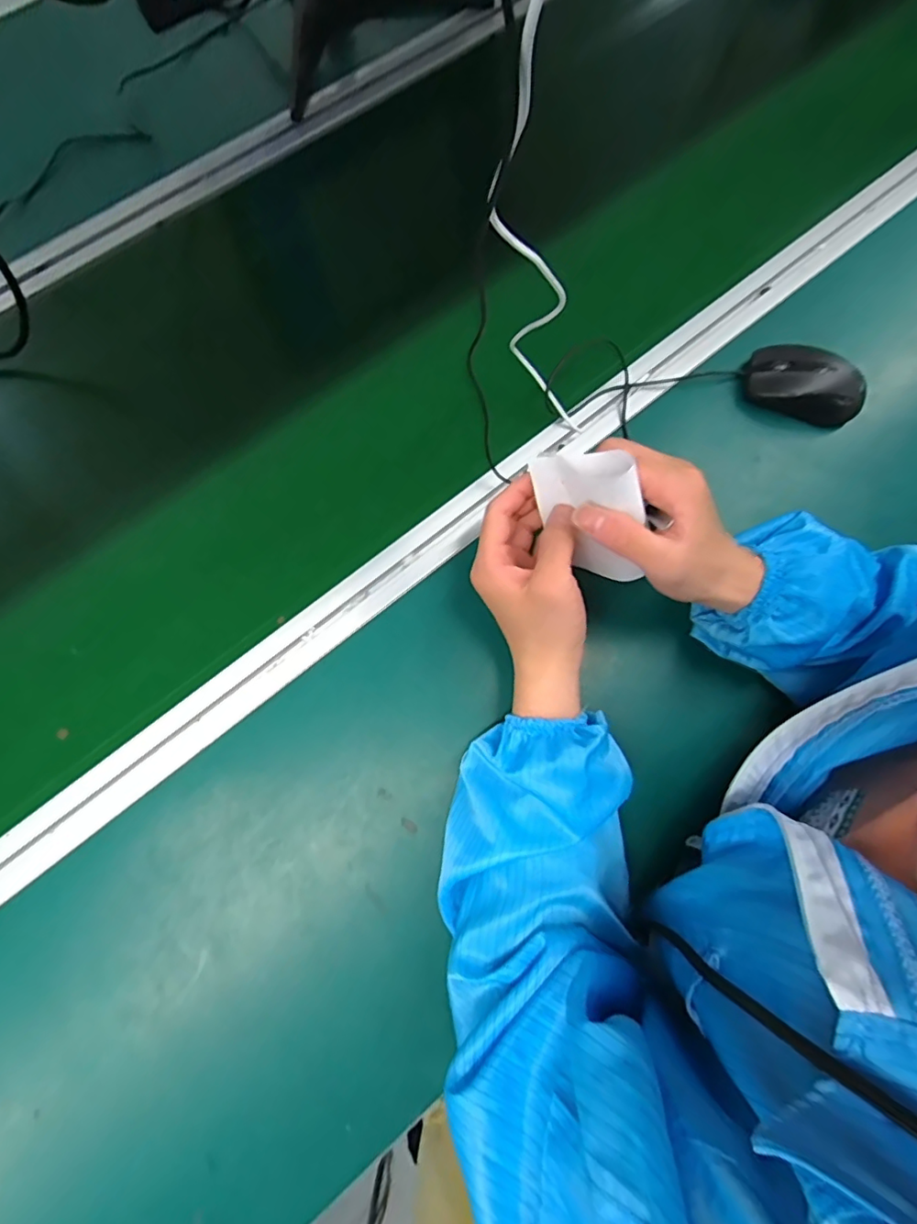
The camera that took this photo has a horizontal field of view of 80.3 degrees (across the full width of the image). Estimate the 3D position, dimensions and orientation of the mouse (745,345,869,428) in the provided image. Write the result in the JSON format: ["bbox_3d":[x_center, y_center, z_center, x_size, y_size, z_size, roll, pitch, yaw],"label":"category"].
[{"bbox_3d":[0.316,-0.208,0.494,0.103,0.030,0.051,19,75,6],"label":"mouse"}]

